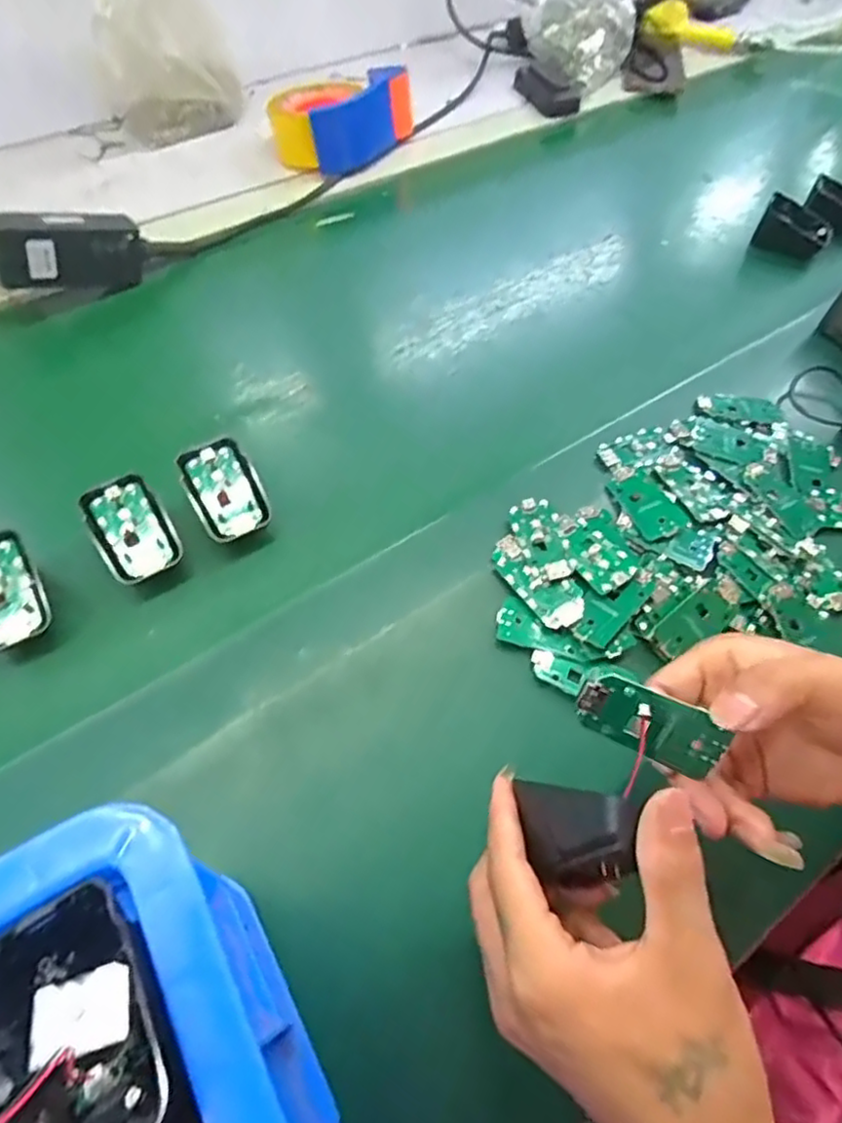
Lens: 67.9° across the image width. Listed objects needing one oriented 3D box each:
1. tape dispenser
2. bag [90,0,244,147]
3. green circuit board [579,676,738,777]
[{"bbox_3d":[-0.094,-0.494,0.690,0.148,0.062,0.101,-38,66,-23],"label":"tape dispenser"},{"bbox_3d":[-0.277,-0.546,0.671,0.162,0.173,0.053,-38,66,-23],"label":"bag"},{"bbox_3d":[0.097,0.069,0.263,0.060,0.029,0.004,25,26,2],"label":"green circuit board"}]

